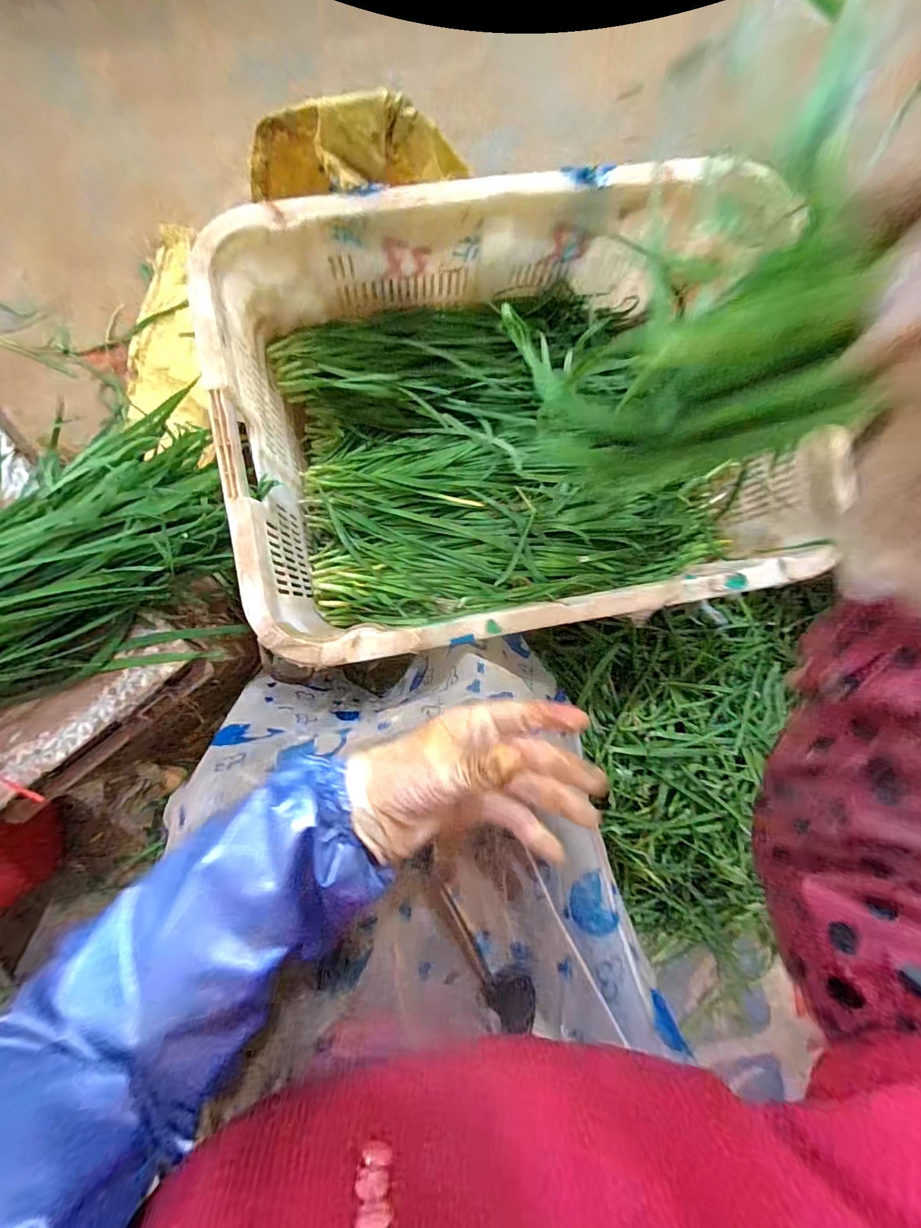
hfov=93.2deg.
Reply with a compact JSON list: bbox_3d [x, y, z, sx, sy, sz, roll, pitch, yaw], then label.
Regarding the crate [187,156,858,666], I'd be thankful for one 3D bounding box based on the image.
[{"bbox_3d":[0.069,-0.224,0.569,0.662,0.207,0.480,-12,90,-5],"label":"crate"}]

